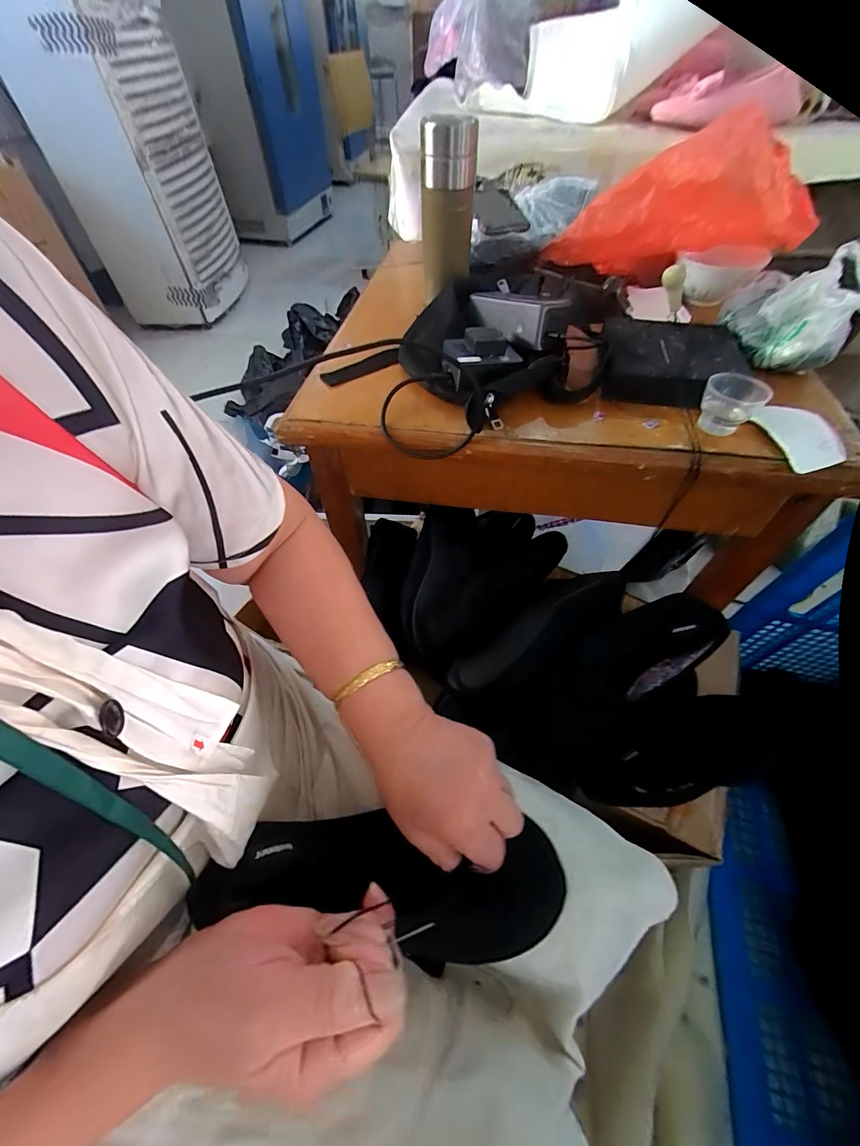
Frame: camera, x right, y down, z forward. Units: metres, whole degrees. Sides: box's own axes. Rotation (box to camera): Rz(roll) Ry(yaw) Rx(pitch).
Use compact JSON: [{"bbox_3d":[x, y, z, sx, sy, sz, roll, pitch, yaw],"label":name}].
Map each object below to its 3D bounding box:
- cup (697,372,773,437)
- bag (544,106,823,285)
[{"bbox_3d":[0.308,-0.174,0.423,0.041,0.047,0.052,-38,62,-24],"label":"cup"},{"bbox_3d":[0.308,-0.473,0.546,0.312,0.138,0.098,18,54,38],"label":"bag"}]

